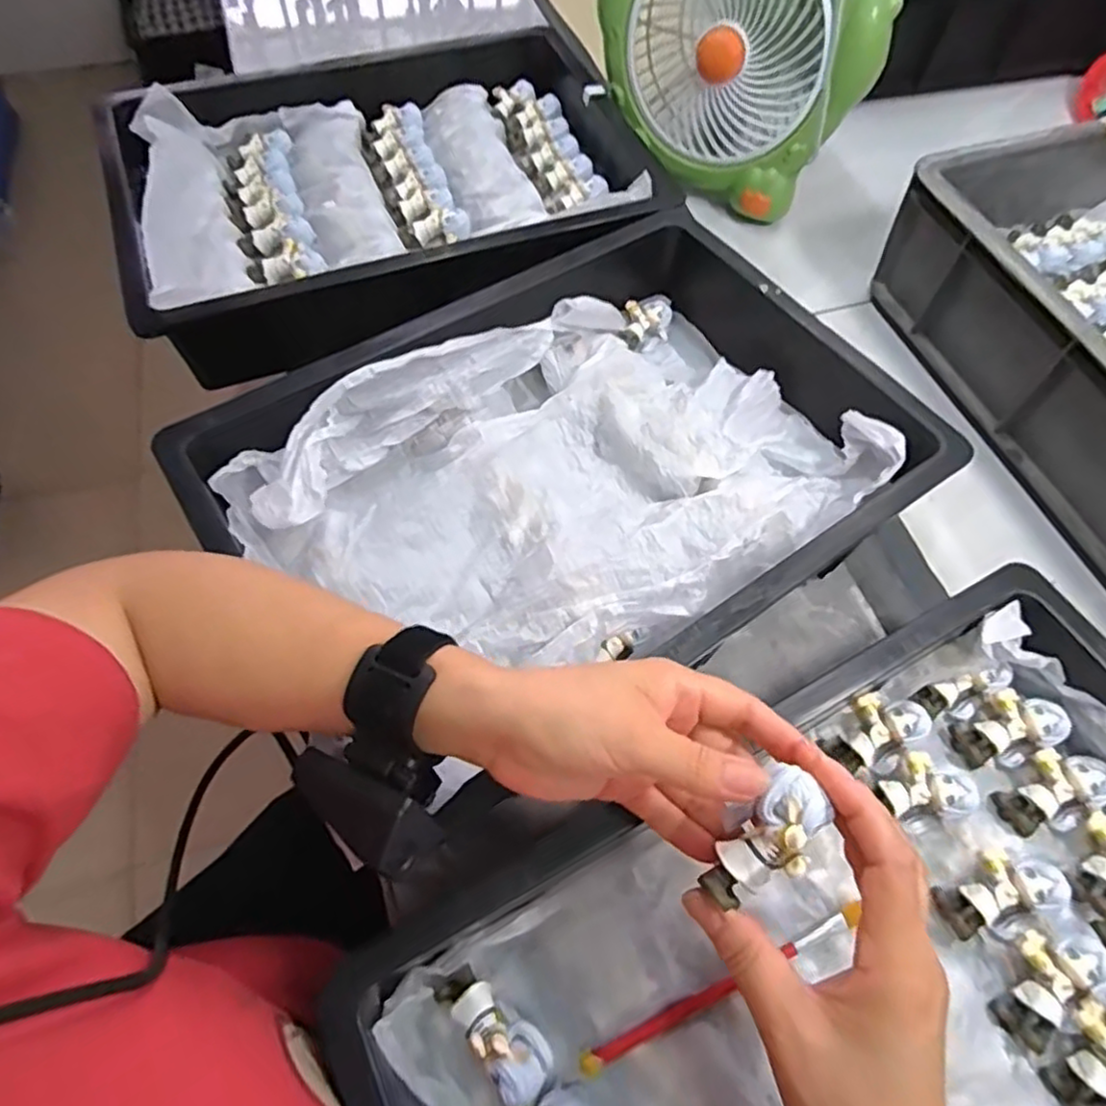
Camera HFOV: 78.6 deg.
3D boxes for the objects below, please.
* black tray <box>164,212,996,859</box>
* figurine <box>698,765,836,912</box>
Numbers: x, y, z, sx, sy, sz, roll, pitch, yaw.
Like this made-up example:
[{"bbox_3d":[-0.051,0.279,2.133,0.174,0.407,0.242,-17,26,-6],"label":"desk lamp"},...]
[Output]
[{"bbox_3d":[0.033,-0.065,0.484,0.463,0.084,0.310,-31,66,-17],"label":"black tray"},{"bbox_3d":[0.084,0.114,0.265,0.028,0.025,0.058,41,103,19],"label":"figurine"}]

